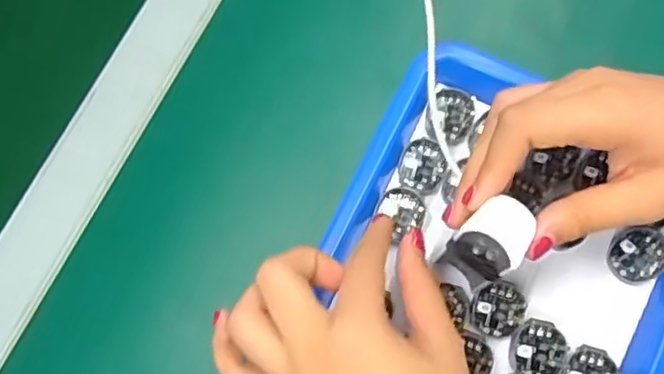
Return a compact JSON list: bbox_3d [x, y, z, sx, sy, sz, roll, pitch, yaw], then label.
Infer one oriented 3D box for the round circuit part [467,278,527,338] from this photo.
[{"bbox_3d":[0.083,0.062,0.324,0.026,0.007,0.027,-1,77,5],"label":"round circuit part"}]

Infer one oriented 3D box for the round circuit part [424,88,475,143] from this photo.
[{"bbox_3d":[0.064,-0.039,0.350,0.024,0.008,0.027,21,80,10],"label":"round circuit part"}]

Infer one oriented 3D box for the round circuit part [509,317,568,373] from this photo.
[{"bbox_3d":[0.103,0.080,0.319,0.026,0.005,0.028,20,79,9],"label":"round circuit part"}]

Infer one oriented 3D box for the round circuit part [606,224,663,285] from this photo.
[{"bbox_3d":[0.154,0.034,0.324,0.027,0.004,0.029,-2,84,19],"label":"round circuit part"}]

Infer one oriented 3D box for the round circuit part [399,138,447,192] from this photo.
[{"bbox_3d":[0.048,-0.011,0.344,0.024,0.006,0.027,15,79,8],"label":"round circuit part"}]

